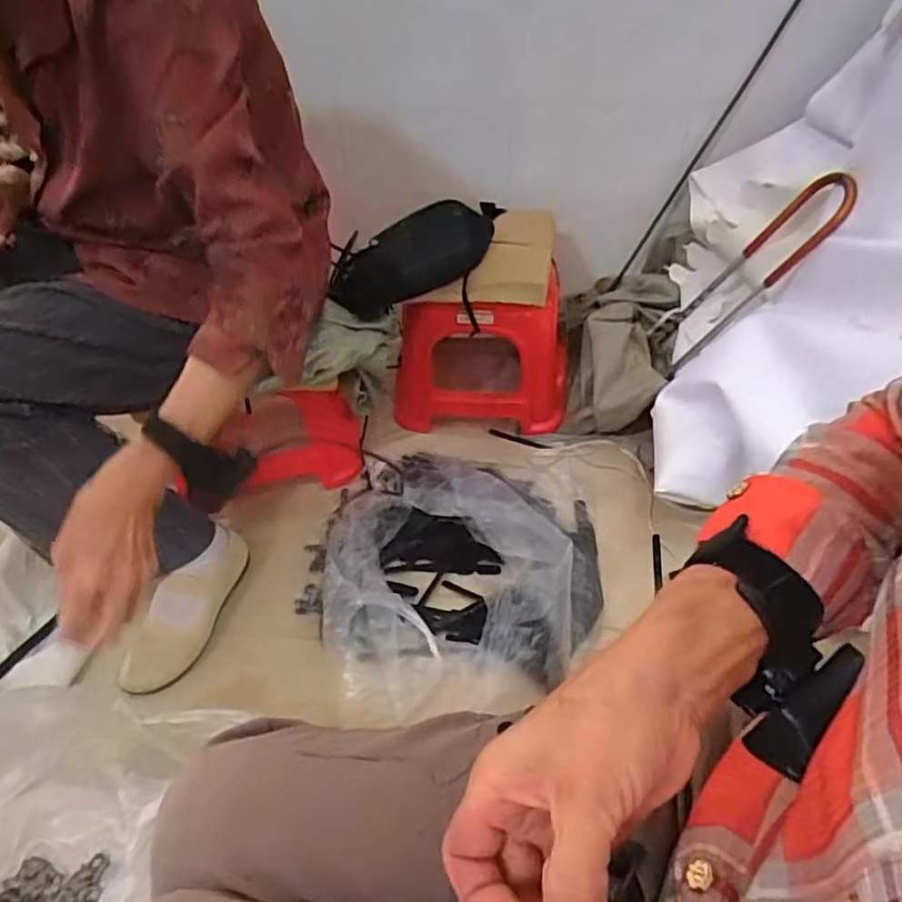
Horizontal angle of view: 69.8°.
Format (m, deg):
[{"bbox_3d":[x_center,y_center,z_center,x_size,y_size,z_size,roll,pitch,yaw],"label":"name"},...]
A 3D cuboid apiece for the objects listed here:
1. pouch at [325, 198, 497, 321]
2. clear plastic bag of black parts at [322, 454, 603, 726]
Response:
[{"bbox_3d":[-0.061,-0.307,1.021,0.264,0.134,0.094,-25,41,15],"label":"pouch"},{"bbox_3d":[0.016,0.146,0.880,0.369,0.132,0.413,8,44,11],"label":"clear plastic bag of black parts"}]

